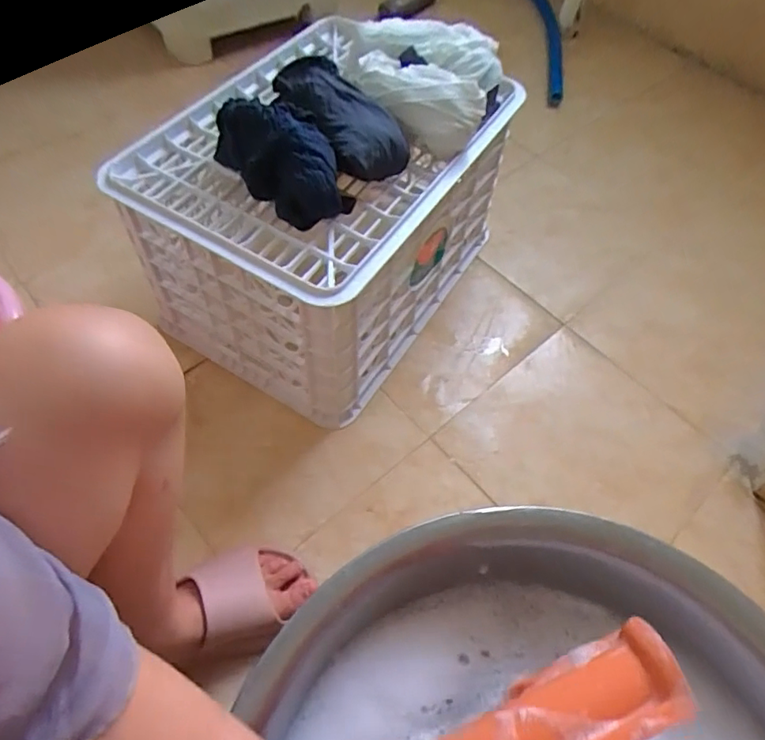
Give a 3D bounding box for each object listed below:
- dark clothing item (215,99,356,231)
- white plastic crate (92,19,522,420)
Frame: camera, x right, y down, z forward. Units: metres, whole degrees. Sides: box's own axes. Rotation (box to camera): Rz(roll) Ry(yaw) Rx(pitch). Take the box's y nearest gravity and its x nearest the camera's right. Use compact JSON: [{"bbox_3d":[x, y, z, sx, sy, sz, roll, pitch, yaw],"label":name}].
[{"bbox_3d":[-0.106,-0.228,0.572,0.075,0.074,0.171,-37,66,-24],"label":"dark clothing item"},{"bbox_3d":[-0.076,-0.209,0.746,0.341,0.273,0.427,29,61,12],"label":"white plastic crate"}]

